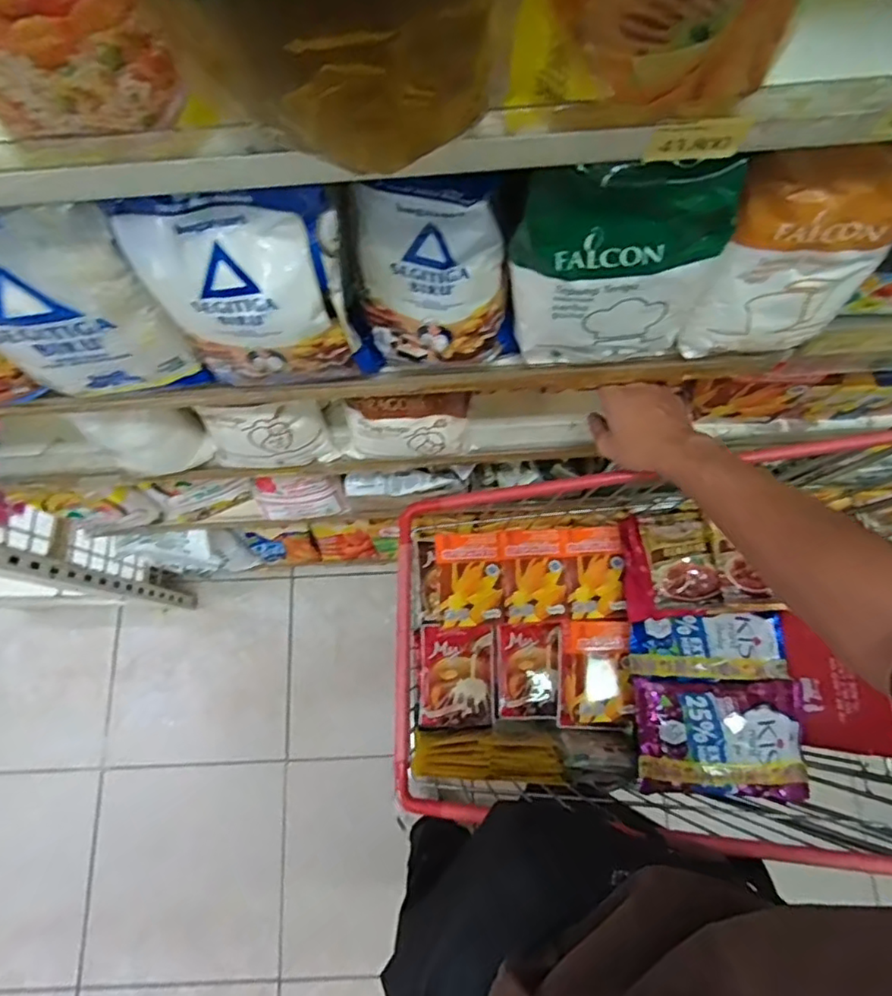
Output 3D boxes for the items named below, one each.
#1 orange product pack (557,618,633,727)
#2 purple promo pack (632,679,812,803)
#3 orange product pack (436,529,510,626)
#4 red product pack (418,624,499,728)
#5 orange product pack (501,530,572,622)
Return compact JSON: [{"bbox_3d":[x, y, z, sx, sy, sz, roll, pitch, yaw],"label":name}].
[{"bbox_3d":[0.198,0.231,0.783,0.086,0.039,0.136,3,74,2],"label":"orange product pack"},{"bbox_3d":[0.341,0.295,0.723,0.195,0.020,0.132,0,74,1],"label":"purple promo pack"},{"bbox_3d":[0.038,0.107,0.794,0.092,0.020,0.123,-5,74,-1],"label":"orange product pack"},{"bbox_3d":[0.018,0.236,0.784,0.103,0.025,0.126,0,74,1],"label":"red product pack"},{"bbox_3d":[0.125,0.104,0.805,0.088,0.016,0.124,-3,74,0],"label":"orange product pack"}]

